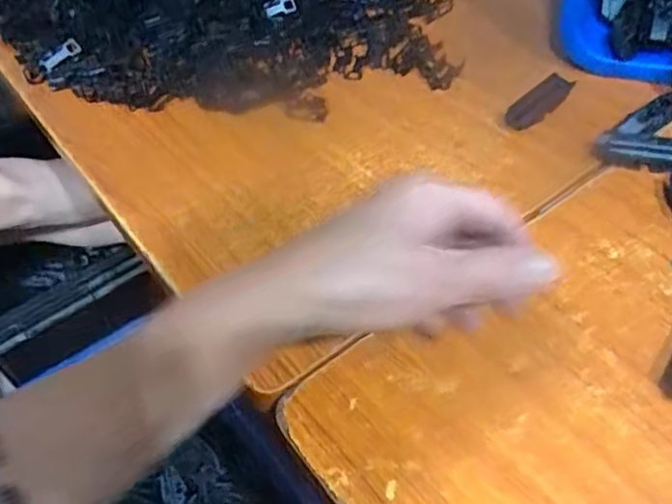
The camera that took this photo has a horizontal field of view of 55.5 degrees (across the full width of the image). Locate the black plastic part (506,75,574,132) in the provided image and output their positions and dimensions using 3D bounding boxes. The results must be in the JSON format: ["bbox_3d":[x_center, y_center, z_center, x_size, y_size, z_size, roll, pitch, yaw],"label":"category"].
[{"bbox_3d":[0.166,-0.123,0.524,0.062,0.018,0.021,-37,54,-11],"label":"black plastic part"}]

